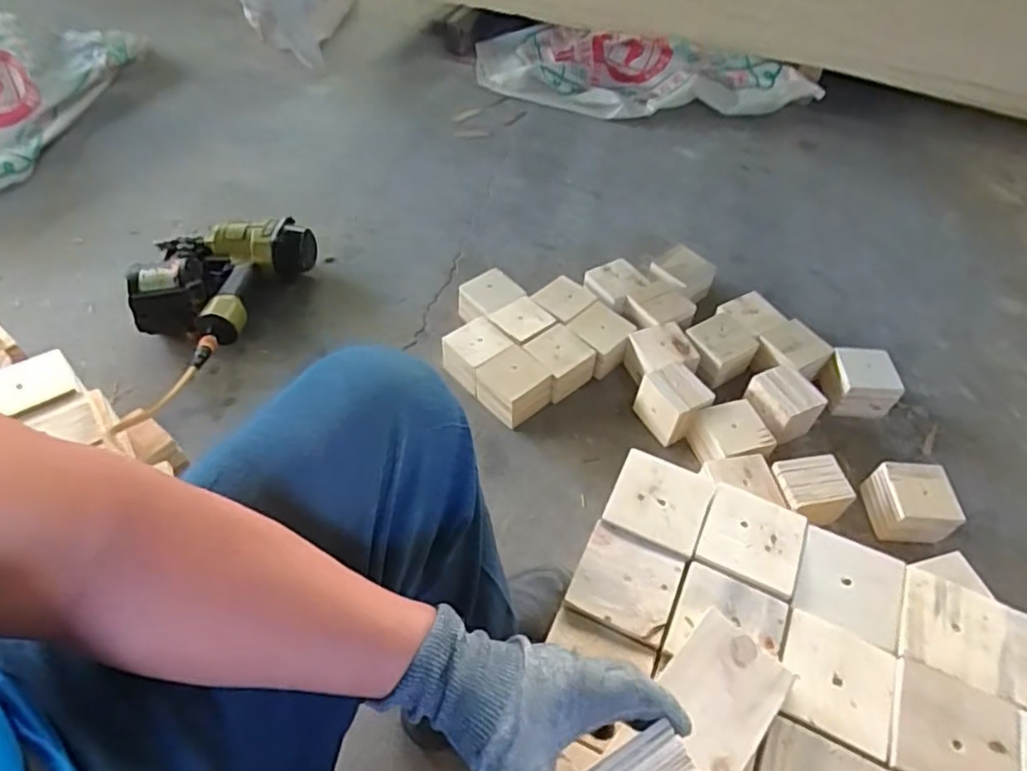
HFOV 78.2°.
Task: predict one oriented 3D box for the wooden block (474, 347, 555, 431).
[{"bbox_3d":[-0.003,0.005,1.067,0.104,0.079,0.101,-34,58,-25],"label":"wooden block"}]

